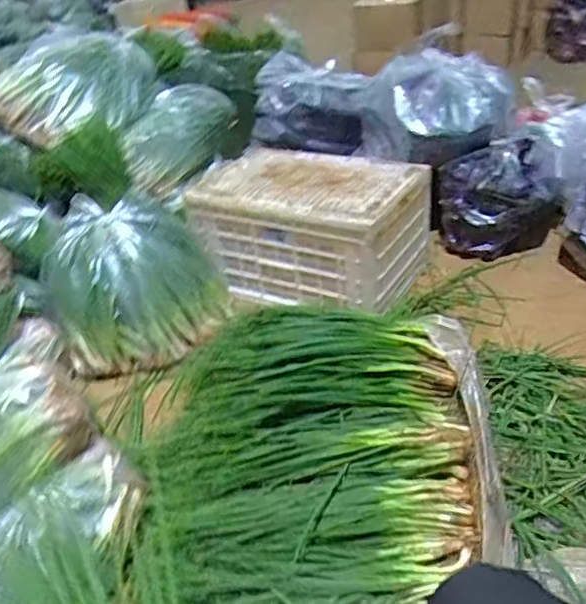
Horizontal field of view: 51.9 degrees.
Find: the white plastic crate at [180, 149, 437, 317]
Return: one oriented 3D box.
[{"bbox_3d":[0.048,-0.203,1.603,0.549,0.263,0.345,13,38,28],"label":"white plastic crate"}]

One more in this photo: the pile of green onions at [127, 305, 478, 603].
[{"bbox_3d":[0.016,0.282,0.948,0.531,0.095,0.580,3,61,2],"label":"pile of green onions"}]

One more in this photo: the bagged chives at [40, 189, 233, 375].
[{"bbox_3d":[-0.383,-0.056,1.449,0.419,0.295,0.310,-14,33,-11],"label":"bagged chives"}]

